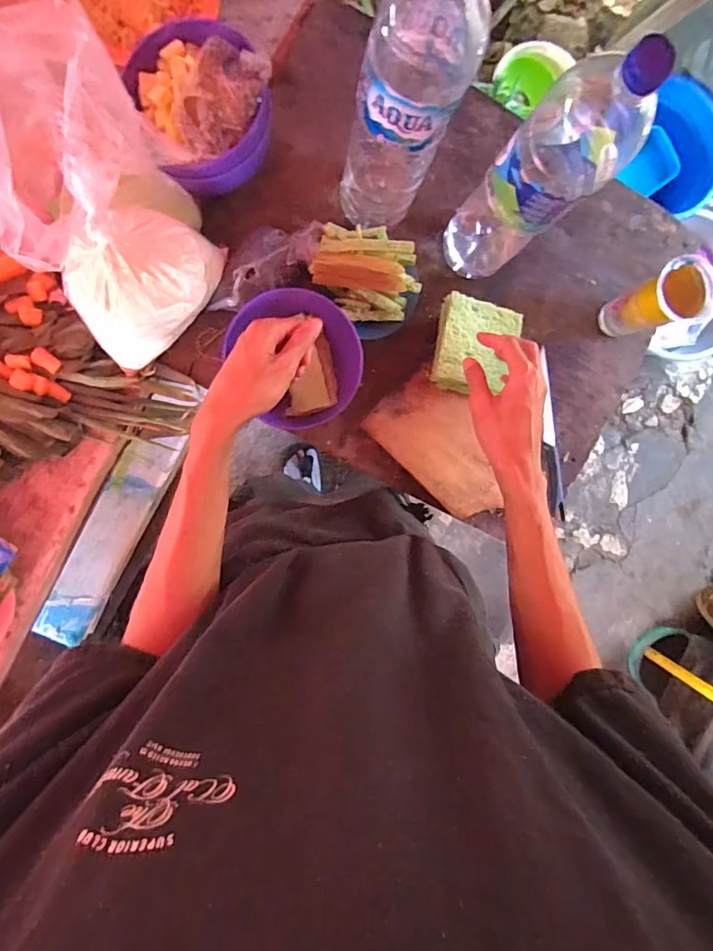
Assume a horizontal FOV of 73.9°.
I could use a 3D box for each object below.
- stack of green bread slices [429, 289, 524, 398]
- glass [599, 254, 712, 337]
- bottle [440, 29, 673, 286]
[{"bbox_3d":[0.148,-0.161,0.587,0.099,0.047,0.110,10,93,-6],"label":"stack of green bread slices"},{"bbox_3d":[0.360,-0.209,0.584,0.066,0.134,0.067,-1,96,-8],"label":"glass"},{"bbox_3d":[0.172,-0.286,0.462,0.088,0.318,0.088,-1,96,-8],"label":"bottle"}]

